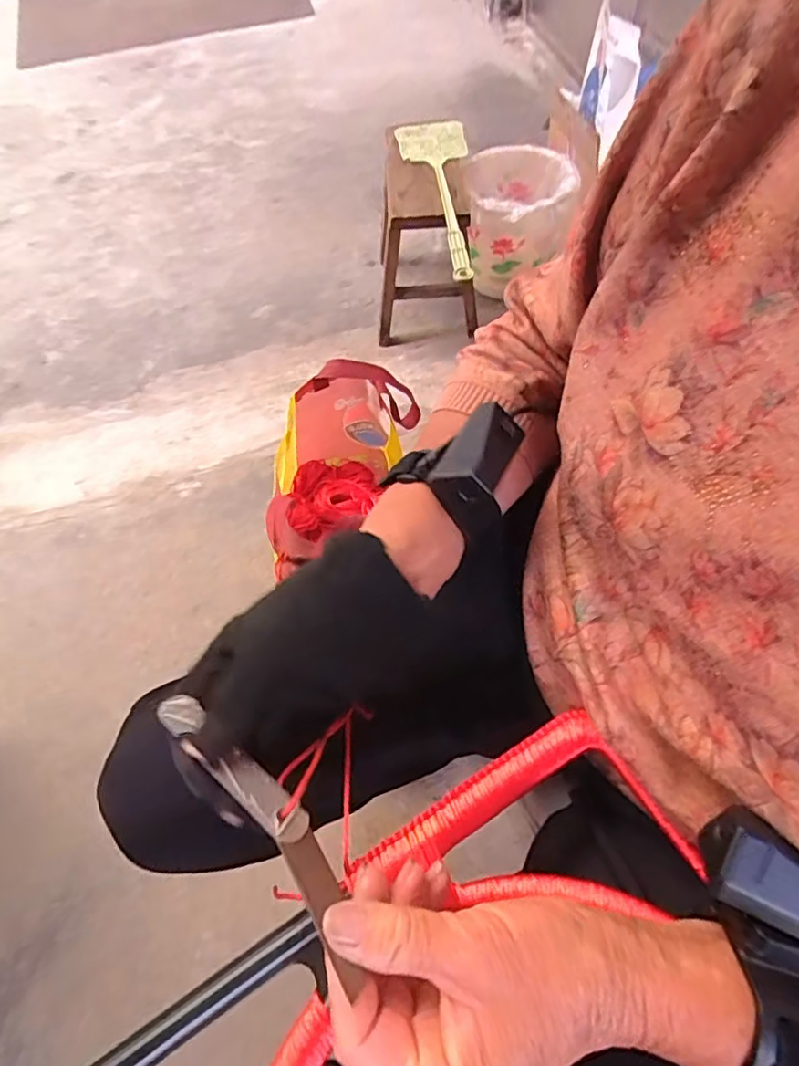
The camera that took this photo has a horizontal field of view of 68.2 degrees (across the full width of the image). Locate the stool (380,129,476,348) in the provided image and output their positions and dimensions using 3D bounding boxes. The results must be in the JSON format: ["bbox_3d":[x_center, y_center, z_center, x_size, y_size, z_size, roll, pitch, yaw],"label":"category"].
[{"bbox_3d":[0.051,-0.562,1.181,0.196,0.308,0.271,-1,60,3],"label":"stool"}]

